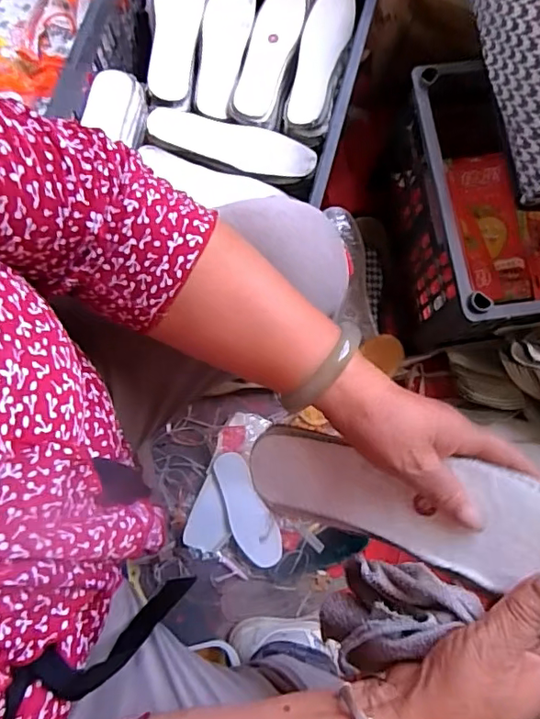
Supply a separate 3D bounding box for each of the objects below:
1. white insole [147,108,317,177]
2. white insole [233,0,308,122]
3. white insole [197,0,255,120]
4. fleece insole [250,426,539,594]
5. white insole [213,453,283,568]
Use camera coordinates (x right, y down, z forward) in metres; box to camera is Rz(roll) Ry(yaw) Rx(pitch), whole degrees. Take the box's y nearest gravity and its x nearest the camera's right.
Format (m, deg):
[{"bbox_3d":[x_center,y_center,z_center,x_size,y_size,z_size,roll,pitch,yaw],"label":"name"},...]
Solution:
[{"bbox_3d":[-0.052,-0.296,0.706,0.226,0.014,0.065,17,78,3],"label":"white insole"},{"bbox_3d":[0.002,-0.433,0.722,0.062,0.013,0.219,17,78,3],"label":"white insole"},{"bbox_3d":[-0.066,-0.445,0.730,0.063,0.015,0.225,9,78,1],"label":"white insole"},{"bbox_3d":[0.093,0.098,0.351,0.232,0.032,0.066,8,76,30],"label":"fleece insole"},{"bbox_3d":[-0.036,0.227,0.784,0.062,0.016,0.171,-27,80,-6],"label":"white insole"}]

